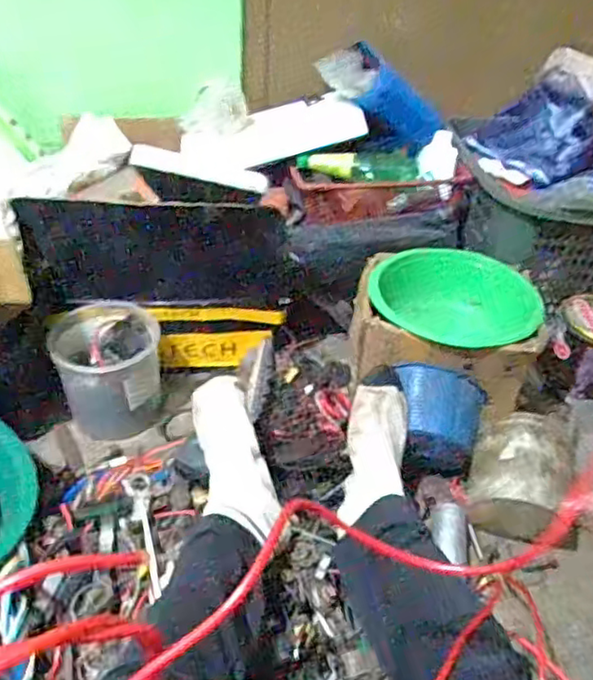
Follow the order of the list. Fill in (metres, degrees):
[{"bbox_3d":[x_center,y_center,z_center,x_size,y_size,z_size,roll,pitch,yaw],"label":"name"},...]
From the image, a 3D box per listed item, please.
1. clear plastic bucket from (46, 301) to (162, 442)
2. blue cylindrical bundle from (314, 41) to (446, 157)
[{"bbox_3d":[-0.304,0.053,1.027,0.165,0.155,0.167,-10,42,-16],"label":"clear plastic bucket"},{"bbox_3d":[0.157,-0.450,1.156,0.250,0.098,0.097,37,41,-10],"label":"blue cylindrical bundle"}]

